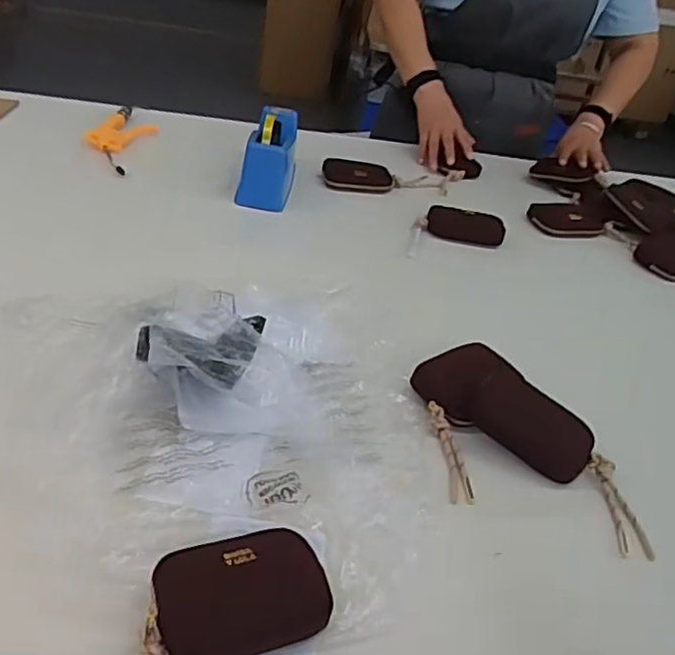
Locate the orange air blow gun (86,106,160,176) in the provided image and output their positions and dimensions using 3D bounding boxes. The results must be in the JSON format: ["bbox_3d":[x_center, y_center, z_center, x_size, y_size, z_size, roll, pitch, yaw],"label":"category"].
[{"bbox_3d":[-0.358,-0.310,1.063,0.088,0.025,0.239,9,35,-3],"label":"orange air blow gun"}]

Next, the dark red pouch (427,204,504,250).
[{"bbox_3d":[0.191,-0.151,0.973,0.114,0.022,0.072,16,35,6],"label":"dark red pouch"}]

